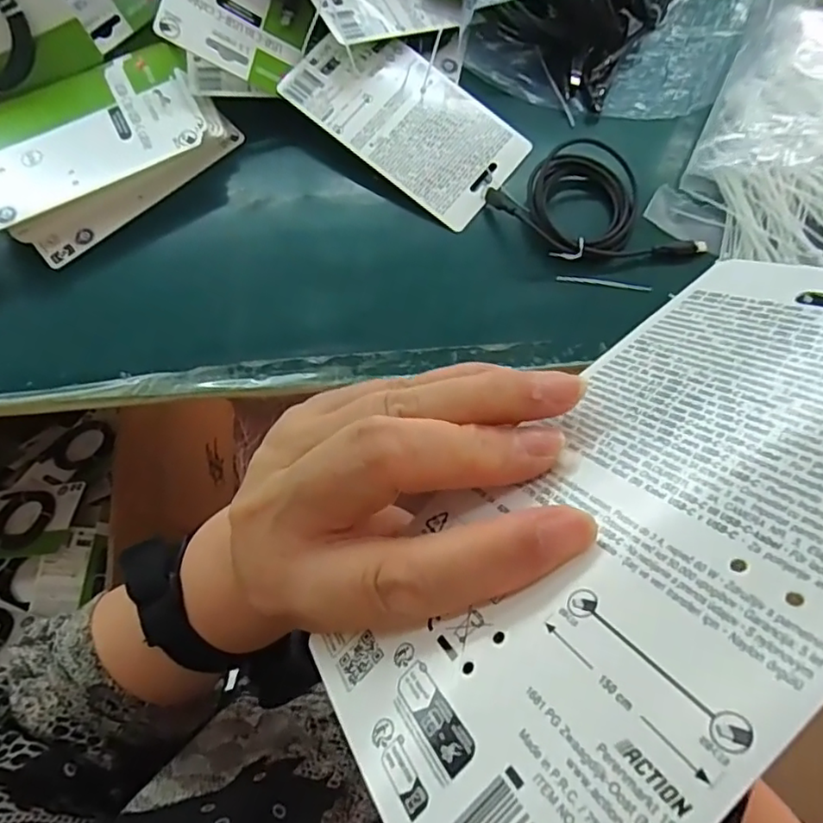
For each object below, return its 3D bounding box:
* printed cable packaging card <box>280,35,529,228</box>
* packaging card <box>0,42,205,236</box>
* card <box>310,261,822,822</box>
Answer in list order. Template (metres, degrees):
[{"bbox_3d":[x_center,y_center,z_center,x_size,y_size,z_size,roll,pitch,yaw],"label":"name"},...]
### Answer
[{"bbox_3d":[-0.003,-0.229,0.460,0.178,0.004,0.099,38,79,1],"label":"printed cable packaging card"},{"bbox_3d":[-0.258,-0.210,0.451,0.196,0.014,0.111,-30,74,-8],"label":"packaging card"},{"bbox_3d":[0.059,0.022,0.136,0.175,0.004,0.093,-39,33,-10],"label":"card"}]

